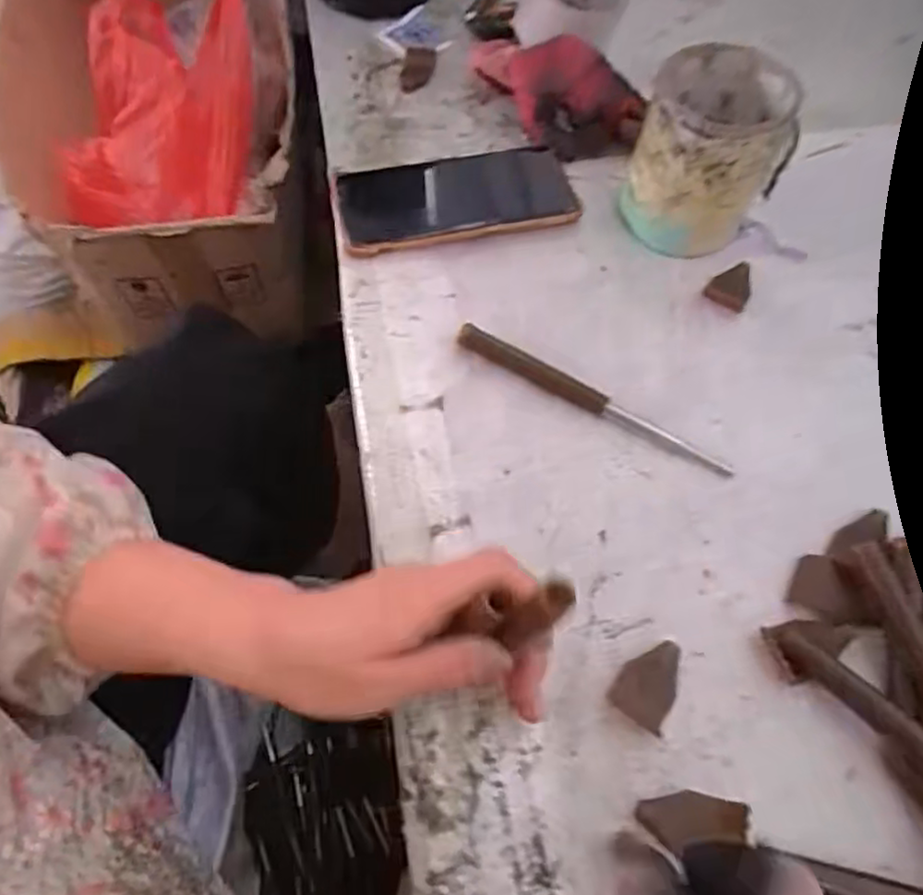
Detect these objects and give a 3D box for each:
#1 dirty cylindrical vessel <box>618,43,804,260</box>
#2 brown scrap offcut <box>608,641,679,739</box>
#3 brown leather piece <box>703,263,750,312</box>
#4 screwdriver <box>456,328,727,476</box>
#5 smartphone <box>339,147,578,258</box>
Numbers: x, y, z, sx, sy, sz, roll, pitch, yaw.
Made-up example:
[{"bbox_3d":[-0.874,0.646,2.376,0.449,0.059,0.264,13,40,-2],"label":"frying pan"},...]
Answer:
[{"bbox_3d":[0.159,-0.190,0.425,0.082,0.094,0.093,23,63,12],"label":"dirty cylindrical vessel"},{"bbox_3d":[0.089,0.110,0.312,0.027,0.006,0.040,31,65,15],"label":"brown scrap offcut"},{"bbox_3d":[0.175,-0.106,0.428,0.026,0.004,0.040,28,64,14],"label":"brown leather piece"},{"bbox_3d":[0.076,-0.030,0.387,0.174,0.010,0.015,28,64,14],"label":"screwdriver"},{"bbox_3d":[-0.002,-0.175,0.460,0.163,0.010,0.081,-10,61,-6],"label":"smartphone"}]

